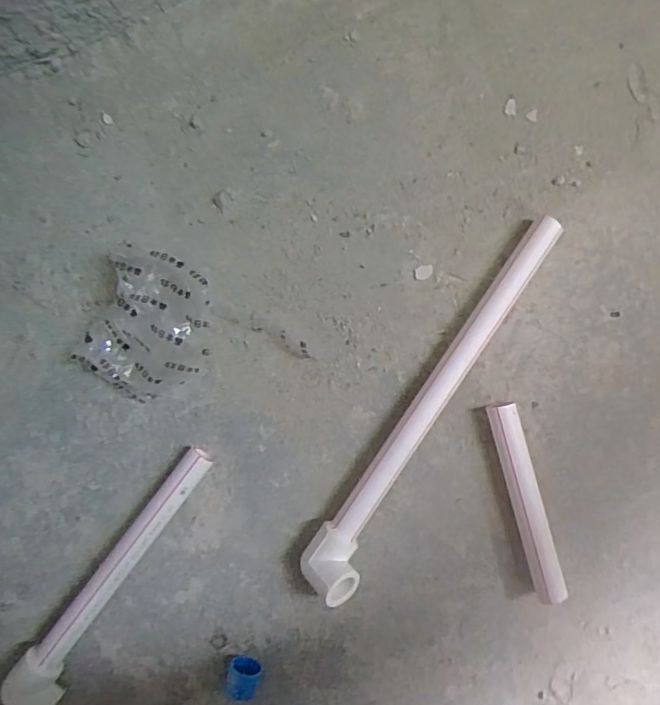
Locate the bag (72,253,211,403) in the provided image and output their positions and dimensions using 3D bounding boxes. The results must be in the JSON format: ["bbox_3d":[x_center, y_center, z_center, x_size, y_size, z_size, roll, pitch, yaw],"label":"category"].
[{"bbox_3d":[-0.138,-0.018,0.415,0.096,0.035,0.112,26,92,7],"label":"bag"}]

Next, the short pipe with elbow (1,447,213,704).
[{"bbox_3d":[-0.171,0.176,0.422,0.035,0.039,0.244,35,93,6],"label":"short pipe with elbow"}]

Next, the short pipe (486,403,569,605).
[{"bbox_3d":[0.138,0.104,0.387,0.020,0.019,0.138,-15,87,6],"label":"short pipe"}]

